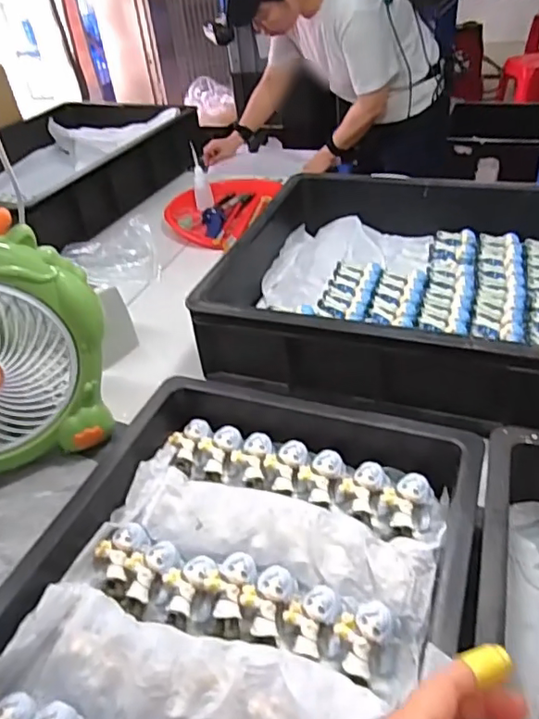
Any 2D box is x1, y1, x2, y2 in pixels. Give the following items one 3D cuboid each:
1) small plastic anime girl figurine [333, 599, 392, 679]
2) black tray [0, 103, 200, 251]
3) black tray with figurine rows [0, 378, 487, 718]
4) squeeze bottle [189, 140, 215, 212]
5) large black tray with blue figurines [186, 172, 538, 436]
[{"bbox_3d":[0.065,0.196,0.400,0.034,0.028,0.043,21,46,30],"label":"small plastic anime girl figurine"},{"bbox_3d":[-0.510,-0.420,1.282,0.527,0.147,0.583,8,41,18],"label":"black tray"},{"bbox_3d":[-0.035,0.207,0.403,0.327,0.080,0.452,9,41,19],"label":"black tray with figurine rows"},{"bbox_3d":[-0.139,-0.367,1.124,0.040,0.127,0.044,-15,19,-11],"label":"squeeze bottle"},{"bbox_3d":[0.238,-0.090,0.705,0.579,0.105,0.424,9,41,19],"label":"large black tray with blue figurines"}]

